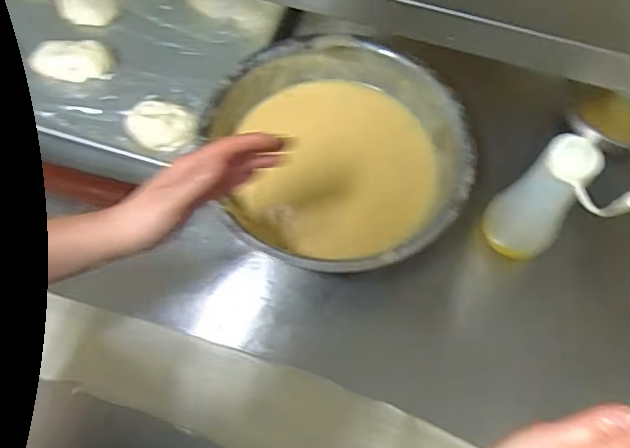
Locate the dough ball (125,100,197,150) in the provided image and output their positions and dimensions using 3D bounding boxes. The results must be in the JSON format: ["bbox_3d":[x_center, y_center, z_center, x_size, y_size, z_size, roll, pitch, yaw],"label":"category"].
[{"bbox_3d":[-0.207,-0.132,0.767,0.097,0.033,0.062,13,65,6],"label":"dough ball"}]

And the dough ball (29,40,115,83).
[{"bbox_3d":[-0.356,-0.239,0.821,0.114,0.028,0.063,-9,65,-5],"label":"dough ball"}]

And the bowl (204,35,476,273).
[{"bbox_3d":[0.035,-0.087,0.710,0.301,0.091,0.313,0,65,0],"label":"bowl"}]

